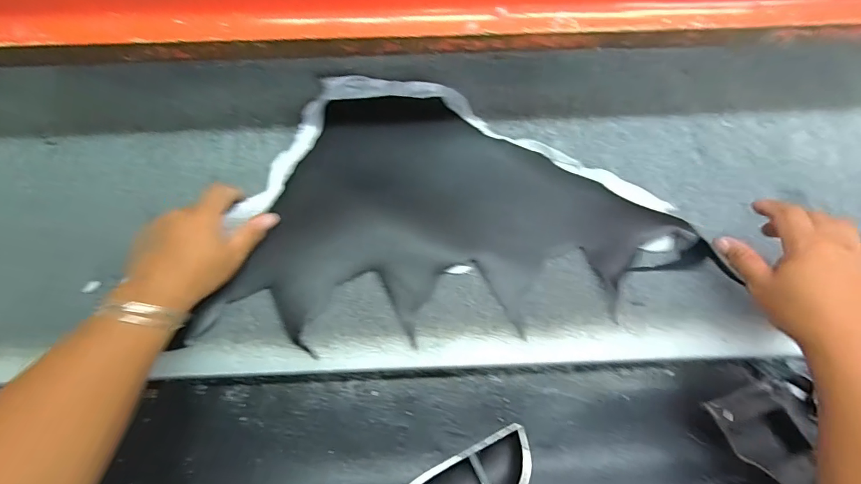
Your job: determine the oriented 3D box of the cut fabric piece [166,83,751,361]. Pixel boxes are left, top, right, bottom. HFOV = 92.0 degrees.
[{"bbox_3d":[0.027,-0.054,0.448,0.472,0.019,0.291,-1,71,-1],"label":"cut fabric piece"}]

